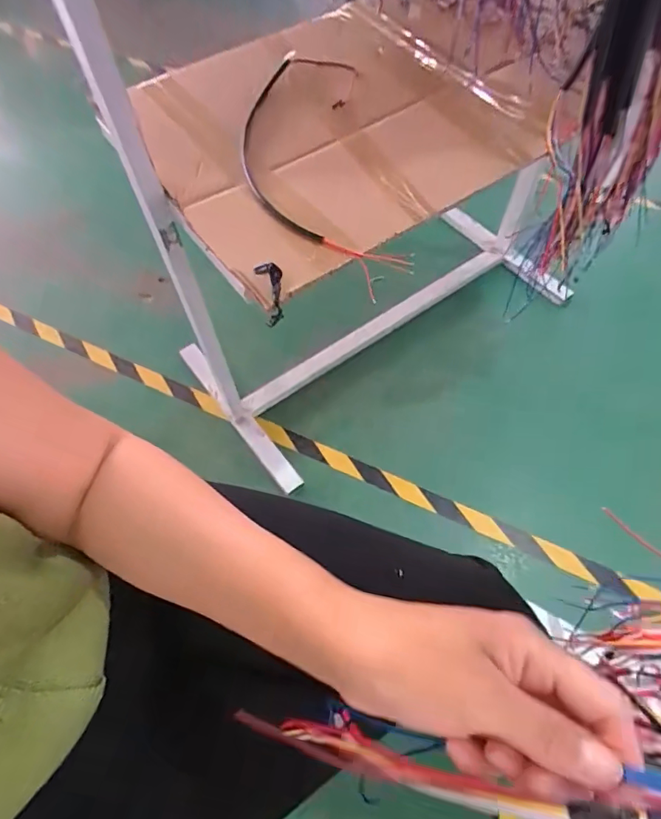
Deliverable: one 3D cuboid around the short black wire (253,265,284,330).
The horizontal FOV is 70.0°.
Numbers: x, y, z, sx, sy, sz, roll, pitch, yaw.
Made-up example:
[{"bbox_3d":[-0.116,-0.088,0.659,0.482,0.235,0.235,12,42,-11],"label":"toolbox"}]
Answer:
[{"bbox_3d":[-0.070,-0.133,0.547,0.030,0.014,0.072,-6,84,-1],"label":"short black wire"}]

